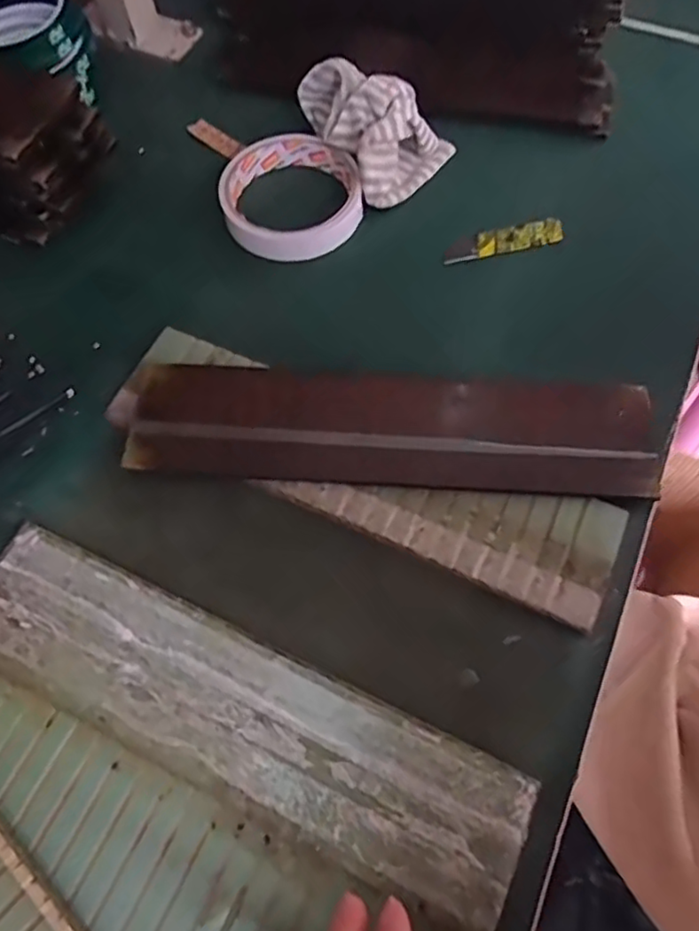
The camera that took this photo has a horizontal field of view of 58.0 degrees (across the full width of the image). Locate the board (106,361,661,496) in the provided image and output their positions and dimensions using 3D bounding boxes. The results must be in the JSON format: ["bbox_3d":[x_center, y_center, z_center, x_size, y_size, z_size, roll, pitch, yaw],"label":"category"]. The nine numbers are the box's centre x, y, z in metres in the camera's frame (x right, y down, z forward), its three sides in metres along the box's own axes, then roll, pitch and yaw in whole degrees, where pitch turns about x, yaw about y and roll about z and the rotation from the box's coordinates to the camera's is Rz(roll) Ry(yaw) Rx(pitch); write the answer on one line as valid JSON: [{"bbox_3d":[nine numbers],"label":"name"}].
[{"bbox_3d":[0.016,-0.019,0.330,0.273,0.012,0.065,4,65,4],"label":"board"}]

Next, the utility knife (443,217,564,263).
[{"bbox_3d":[0.095,-0.141,0.391,0.075,0.006,0.020,-11,65,-4],"label":"utility knife"}]

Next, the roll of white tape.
[{"bbox_3d":[-0.036,-0.169,0.397,0.085,0.023,0.087,-1,65,1],"label":"roll of white tape"}]

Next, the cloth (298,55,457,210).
[{"bbox_3d":[0.019,-0.221,0.406,0.070,0.047,0.095,-29,68,-11],"label":"cloth"}]

